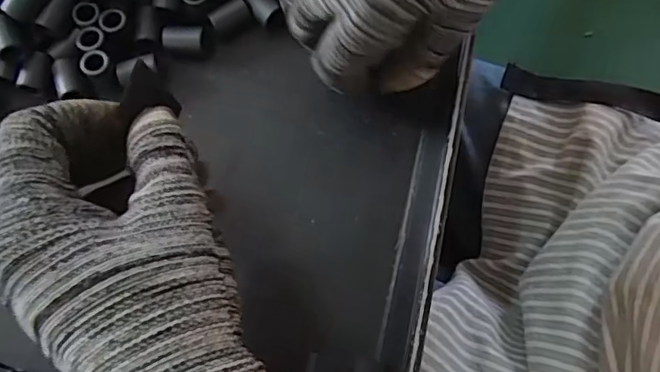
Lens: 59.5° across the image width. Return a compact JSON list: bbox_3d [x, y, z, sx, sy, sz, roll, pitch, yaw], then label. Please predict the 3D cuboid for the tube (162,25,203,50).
[{"bbox_3d":[-0.074,-0.075,0.294,0.020,0.011,0.011,5,72,4],"label":"tube"}]

